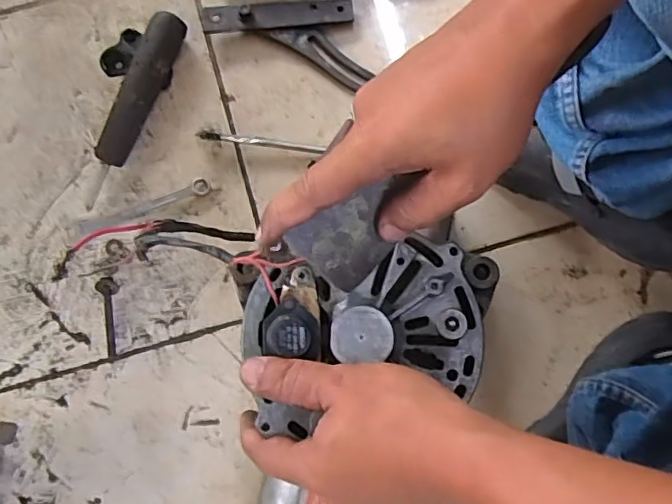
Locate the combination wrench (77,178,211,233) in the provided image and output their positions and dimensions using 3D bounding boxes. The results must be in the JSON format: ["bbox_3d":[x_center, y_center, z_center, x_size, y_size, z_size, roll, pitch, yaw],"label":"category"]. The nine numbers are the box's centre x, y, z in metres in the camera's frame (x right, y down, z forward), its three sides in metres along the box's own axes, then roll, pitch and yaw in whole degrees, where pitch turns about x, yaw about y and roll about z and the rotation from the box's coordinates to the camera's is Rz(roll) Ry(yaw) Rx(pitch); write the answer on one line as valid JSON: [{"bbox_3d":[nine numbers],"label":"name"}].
[{"bbox_3d":[-0.195,-0.046,0.588,0.137,0.006,0.017,-20,79,-2],"label":"combination wrench"}]

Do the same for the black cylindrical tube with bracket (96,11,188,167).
[{"bbox_3d":[-0.221,-0.178,0.604,0.078,0.038,0.167,24,81,6],"label":"black cylindrical tube with bracket"}]

